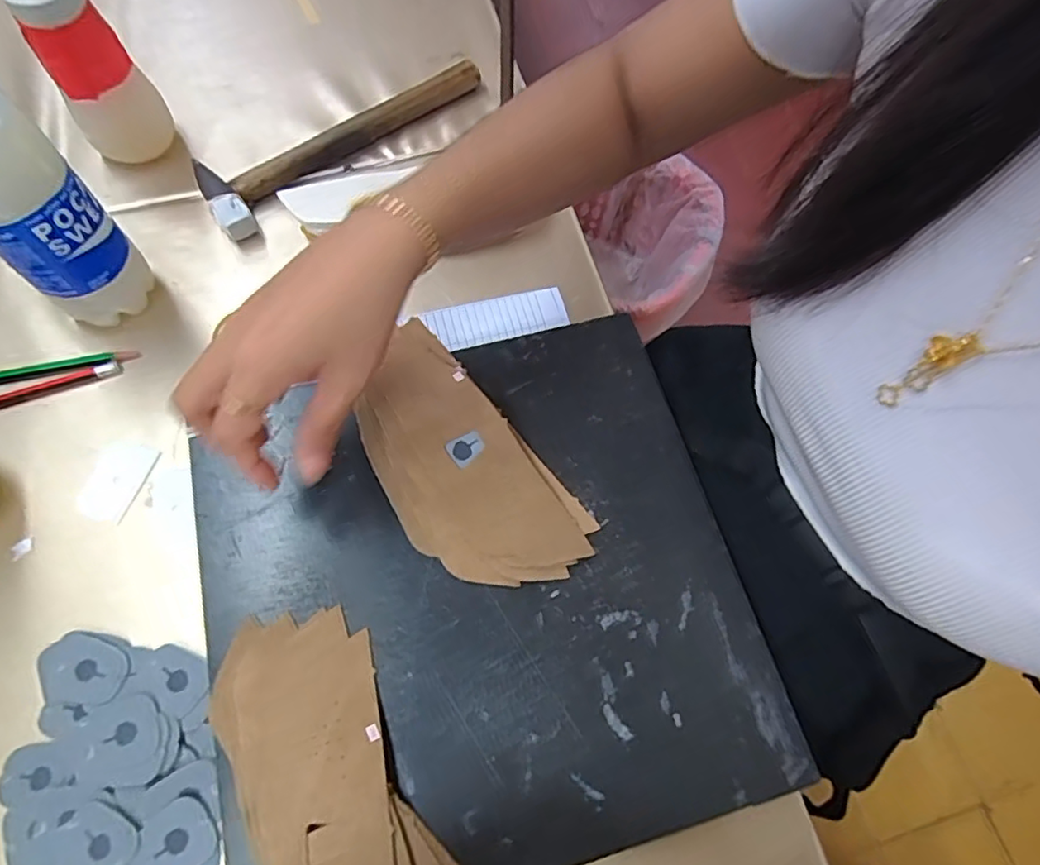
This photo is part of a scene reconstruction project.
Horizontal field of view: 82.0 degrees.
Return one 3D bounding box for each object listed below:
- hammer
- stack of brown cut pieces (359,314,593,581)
[{"bbox_3d":[-0.149,-0.252,0.497,0.255,0.026,0.067,-42,75,-17],"label":"hammer"},{"bbox_3d":[-0.040,0.017,0.357,0.090,0.038,0.182,-39,75,-17],"label":"stack of brown cut pieces"}]

